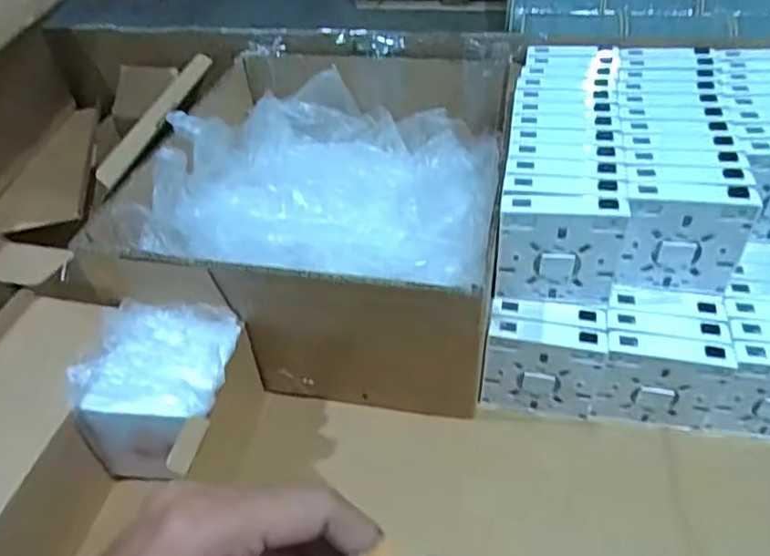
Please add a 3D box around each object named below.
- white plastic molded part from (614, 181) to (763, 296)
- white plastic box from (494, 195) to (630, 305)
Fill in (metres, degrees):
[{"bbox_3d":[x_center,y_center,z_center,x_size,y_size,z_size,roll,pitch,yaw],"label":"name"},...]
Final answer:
[{"bbox_3d":[0.219,-0.026,0.450,0.081,0.093,0.020,3,42,12],"label":"white plastic molded part"},{"bbox_3d":[0.127,-0.017,0.448,0.085,0.090,0.017,1,42,9],"label":"white plastic box"}]

